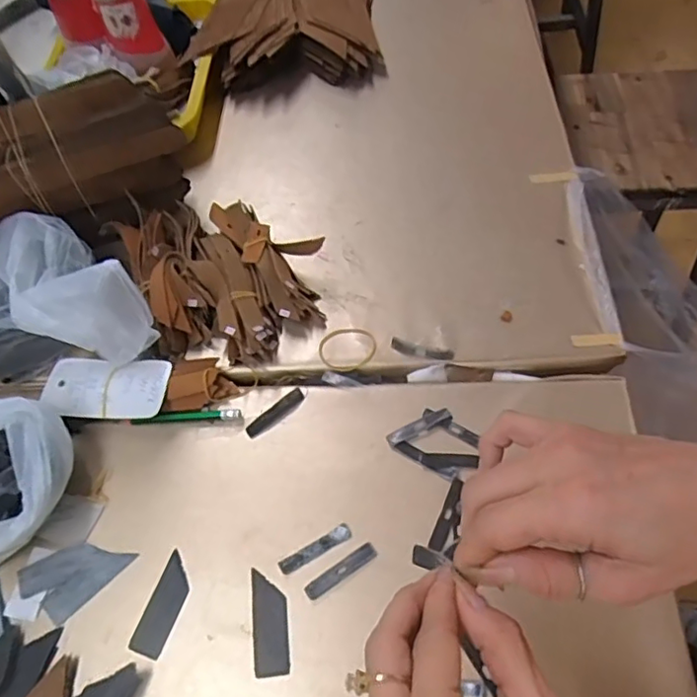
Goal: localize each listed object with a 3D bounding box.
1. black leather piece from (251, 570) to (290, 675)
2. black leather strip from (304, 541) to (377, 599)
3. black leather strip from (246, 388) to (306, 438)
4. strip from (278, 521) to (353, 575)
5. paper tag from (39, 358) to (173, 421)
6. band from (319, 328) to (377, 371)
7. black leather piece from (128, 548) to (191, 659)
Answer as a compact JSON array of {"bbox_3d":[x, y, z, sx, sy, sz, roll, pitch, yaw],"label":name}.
[{"bbox_3d":[-0.052,0.181,0.397,0.023,0.004,0.063,-8,59,0],"label":"black leather piece"},{"bbox_3d":[-0.005,0.152,0.408,0.054,0.004,0.013,-32,62,-14],"label":"black leather strip"},{"bbox_3d":[-0.058,0.052,0.476,0.054,0.005,0.013,-37,63,-17],"label":"black leather strip"},{"bbox_3d":[-0.023,0.139,0.415,0.054,0.004,0.011,-28,61,-12],"label":"strip"},{"bbox_3d":[-0.194,0.031,0.477,0.103,0.005,0.049,1,68,8],"label":"paper tag"},{"bbox_3d":[0.000,-0.002,0.493,0.048,0.004,0.037,-6,59,1],"label":"band"},{"bbox_3d":[-0.125,0.175,0.408,0.023,0.004,0.064,15,61,13],"label":"black leather piece"}]

